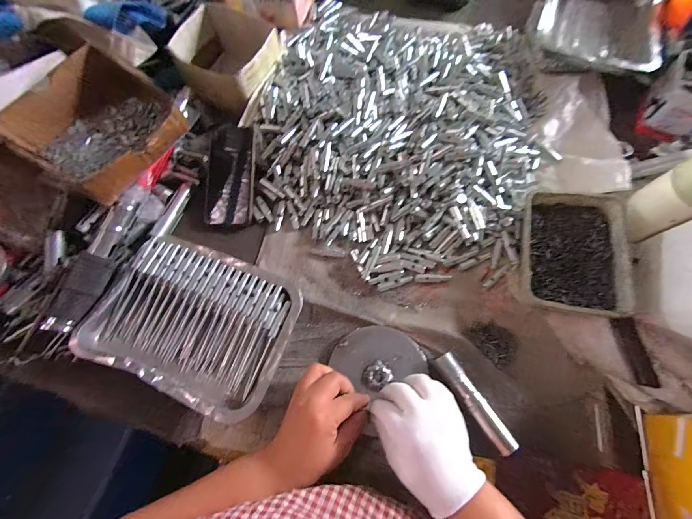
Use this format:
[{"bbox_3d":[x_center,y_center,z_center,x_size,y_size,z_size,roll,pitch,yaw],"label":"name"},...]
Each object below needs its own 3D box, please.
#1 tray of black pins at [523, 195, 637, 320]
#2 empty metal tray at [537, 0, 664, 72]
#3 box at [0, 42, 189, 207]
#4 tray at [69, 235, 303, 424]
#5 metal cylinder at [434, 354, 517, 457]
[{"bbox_3d":[0.308,-0.011,0.427,0.122,0.046,0.174,10,70,6],"label":"tray of black pins"},{"bbox_3d":[0.441,-0.418,0.541,0.183,0.039,0.254,18,71,9],"label":"empty metal tray"},{"bbox_3d":[-0.334,-0.180,0.422,0.172,0.069,0.175,28,72,12],"label":"box"},{"bbox_3d":[-0.198,0.077,0.411,0.258,0.036,0.183,21,71,9],"label":"tray"},{"bbox_3d":[0.151,0.170,0.369,0.024,0.025,0.118,-30,71,-9],"label":"metal cylinder"}]

